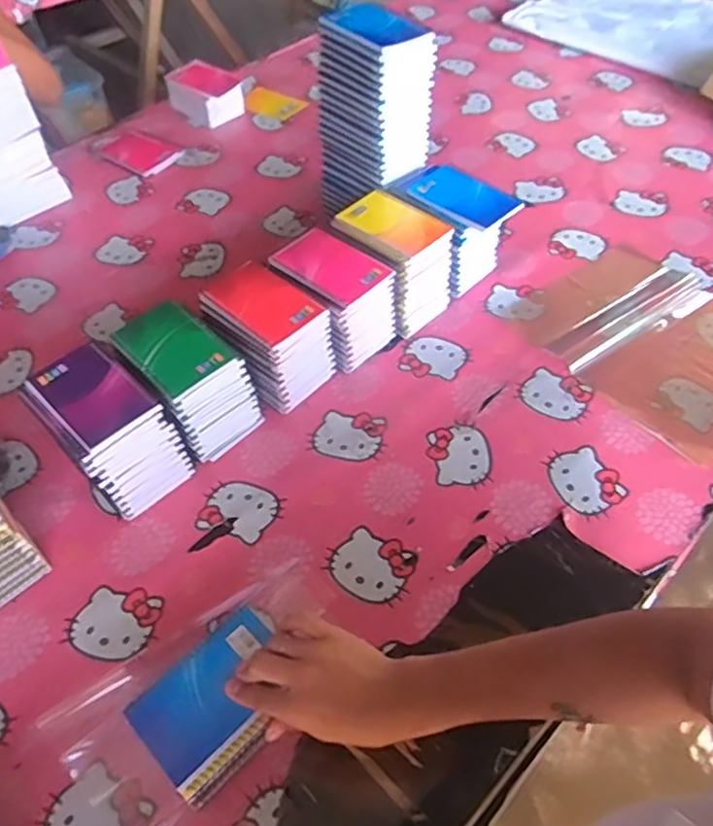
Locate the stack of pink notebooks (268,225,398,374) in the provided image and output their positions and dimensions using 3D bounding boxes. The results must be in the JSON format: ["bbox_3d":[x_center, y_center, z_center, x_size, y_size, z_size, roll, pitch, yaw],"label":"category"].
[{"bbox_3d":[-0.027,-0.144,0.832,0.098,0.127,0.131,-39,60,-25],"label":"stack of pink notebooks"}]

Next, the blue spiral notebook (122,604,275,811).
[{"bbox_3d":[-0.113,0.242,0.551,0.129,0.016,0.097,-39,60,-25],"label":"blue spiral notebook"}]

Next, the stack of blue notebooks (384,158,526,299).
[{"bbox_3d":[0.128,-0.253,0.909,0.105,0.129,0.160,-34,58,-22],"label":"stack of blue notebooks"}]

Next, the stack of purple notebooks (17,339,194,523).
[{"bbox_3d":[-0.266,0.022,0.711,0.097,0.131,0.137,-39,59,-24],"label":"stack of purple notebooks"}]

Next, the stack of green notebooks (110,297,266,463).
[{"bbox_3d":[-0.188,-0.035,0.749,0.094,0.135,0.132,-35,58,-22],"label":"stack of green notebooks"}]

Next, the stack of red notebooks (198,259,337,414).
[{"bbox_3d":[-0.106,-0.090,0.791,0.133,0.124,0.098,34,61,26],"label":"stack of red notebooks"}]

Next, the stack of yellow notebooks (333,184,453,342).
[{"bbox_3d":[0.051,-0.202,0.870,0.103,0.128,0.146,-33,57,-21],"label":"stack of yellow notebooks"}]

